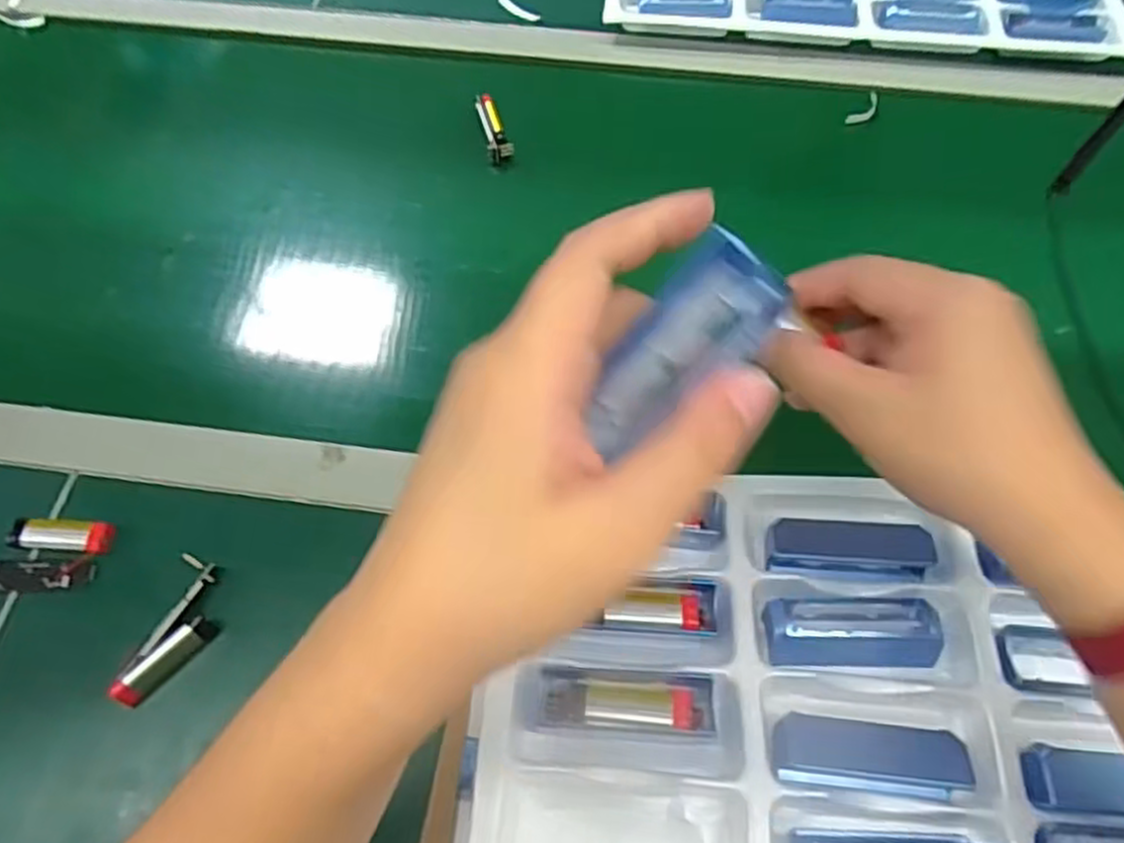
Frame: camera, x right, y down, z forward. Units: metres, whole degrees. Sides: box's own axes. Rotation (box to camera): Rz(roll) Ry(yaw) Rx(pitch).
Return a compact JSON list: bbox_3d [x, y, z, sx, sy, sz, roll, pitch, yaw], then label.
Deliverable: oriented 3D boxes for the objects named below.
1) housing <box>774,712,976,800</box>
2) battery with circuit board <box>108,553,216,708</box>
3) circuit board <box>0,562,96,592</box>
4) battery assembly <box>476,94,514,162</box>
[{"bbox_3d":[0.136,0.147,0.334,0.082,0.014,0.028,7,60,5],"label":"housing"},{"bbox_3d":[-0.203,0.111,0.403,0.028,0.014,0.078,12,60,8],"label":"battery with circuit board"},{"bbox_3d":[-0.296,0.086,0.424,0.066,0.004,0.016,2,68,-7],"label":"circuit board"},{"bbox_3d":[-0.056,-0.241,0.626,0.020,0.019,0.062,-13,60,-7],"label":"battery assembly"}]

